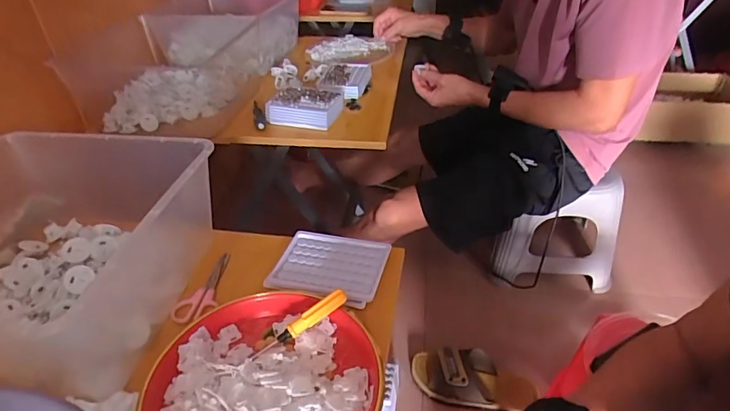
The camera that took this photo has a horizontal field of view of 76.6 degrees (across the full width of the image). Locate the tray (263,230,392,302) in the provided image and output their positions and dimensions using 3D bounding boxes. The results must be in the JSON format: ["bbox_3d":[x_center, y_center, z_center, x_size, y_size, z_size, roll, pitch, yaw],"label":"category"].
[{"bbox_3d":[-0.043,0.072,0.568,0.132,0.012,0.099,8,38,12],"label":"tray"}]

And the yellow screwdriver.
[{"bbox_3d":[-0.069,0.125,0.485,0.114,0.017,0.015,-34,45,-9],"label":"yellow screwdriver"}]

